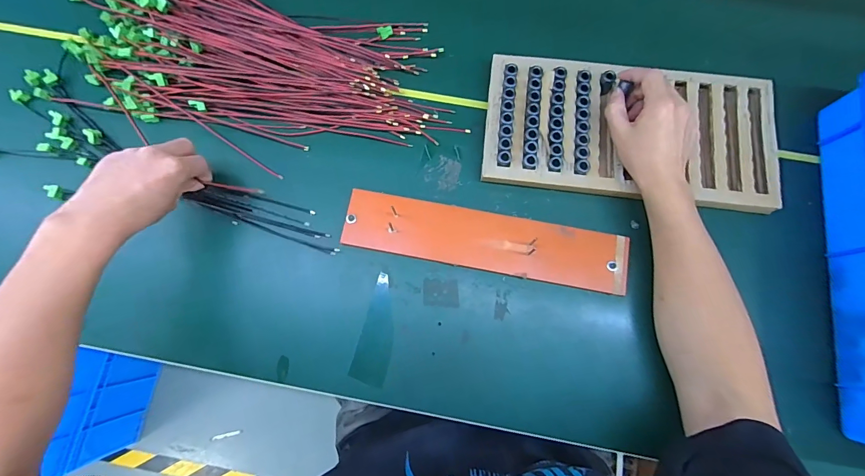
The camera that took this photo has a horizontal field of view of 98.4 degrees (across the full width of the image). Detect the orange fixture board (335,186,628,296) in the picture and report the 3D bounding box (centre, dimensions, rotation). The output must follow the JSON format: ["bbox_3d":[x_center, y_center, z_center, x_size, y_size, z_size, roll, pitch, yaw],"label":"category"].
[{"bbox_3d":[0.064,0.004,0.460,0.341,0.015,0.069,10,78,3],"label":"orange fixture board"}]

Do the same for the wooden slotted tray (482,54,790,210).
[{"bbox_3d":[0.248,-0.136,0.481,0.356,0.035,0.174,8,78,2],"label":"wooden slotted tray"}]

